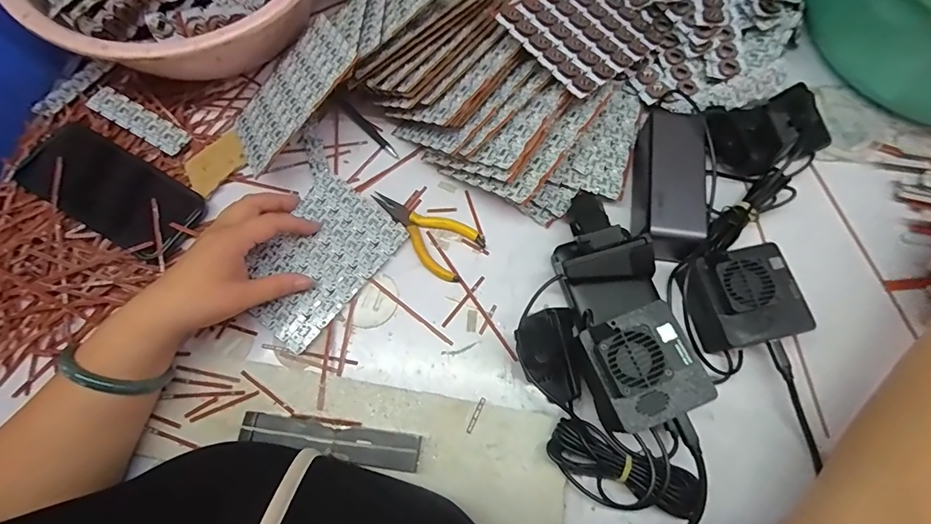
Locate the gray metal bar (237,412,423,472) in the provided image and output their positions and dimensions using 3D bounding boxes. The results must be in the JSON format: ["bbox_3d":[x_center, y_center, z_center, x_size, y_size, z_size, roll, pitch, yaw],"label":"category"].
[{"bbox_3d":[-0.107,0.141,0.341,0.140,0.022,0.026,7,73,4],"label":"gray metal bar"}]

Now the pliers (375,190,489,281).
[{"bbox_3d":[-0.043,-0.032,0.415,0.117,0.007,0.056,34,77,12],"label":"pliers"}]

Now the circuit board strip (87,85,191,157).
[{"bbox_3d":[-0.341,-0.148,0.449,0.105,0.005,0.029,30,78,0],"label":"circuit board strip"}]

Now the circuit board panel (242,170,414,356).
[{"bbox_3d":[-0.143,-0.005,0.410,0.110,0.006,0.149,38,77,13],"label":"circuit board panel"}]

